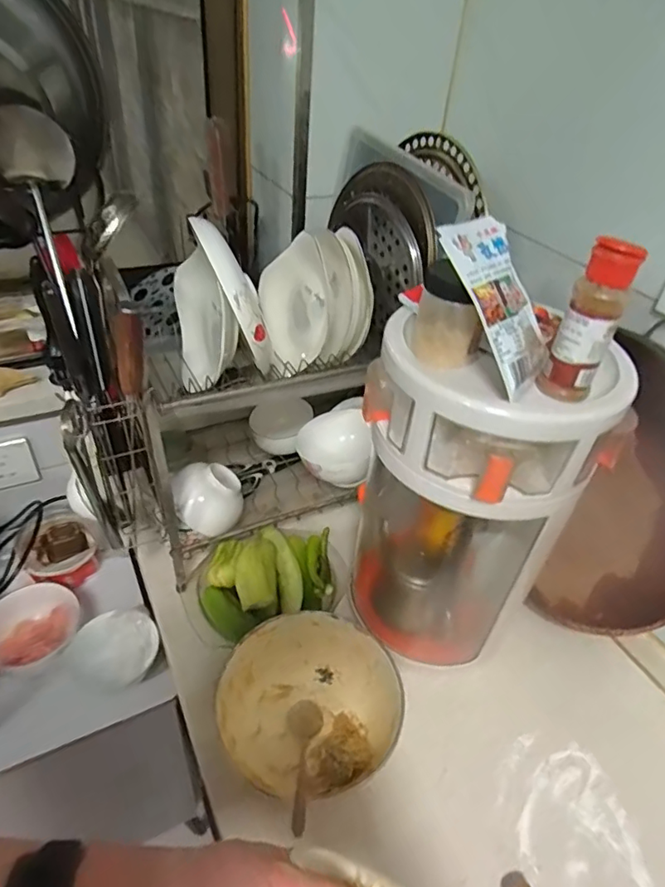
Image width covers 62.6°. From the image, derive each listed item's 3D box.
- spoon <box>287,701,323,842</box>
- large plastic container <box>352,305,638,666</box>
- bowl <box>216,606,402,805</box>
[{"bbox_3d":[-0.030,0.338,0.574,0.039,0.039,0.186,4,4,-3],"label":"spoon"},{"bbox_3d":[0.139,0.077,0.628,0.165,0.395,0.194,-20,46,-28],"label":"large plastic container"},{"bbox_3d":[-0.028,0.292,0.633,0.177,0.085,0.166,3,40,-3],"label":"bowl"}]

